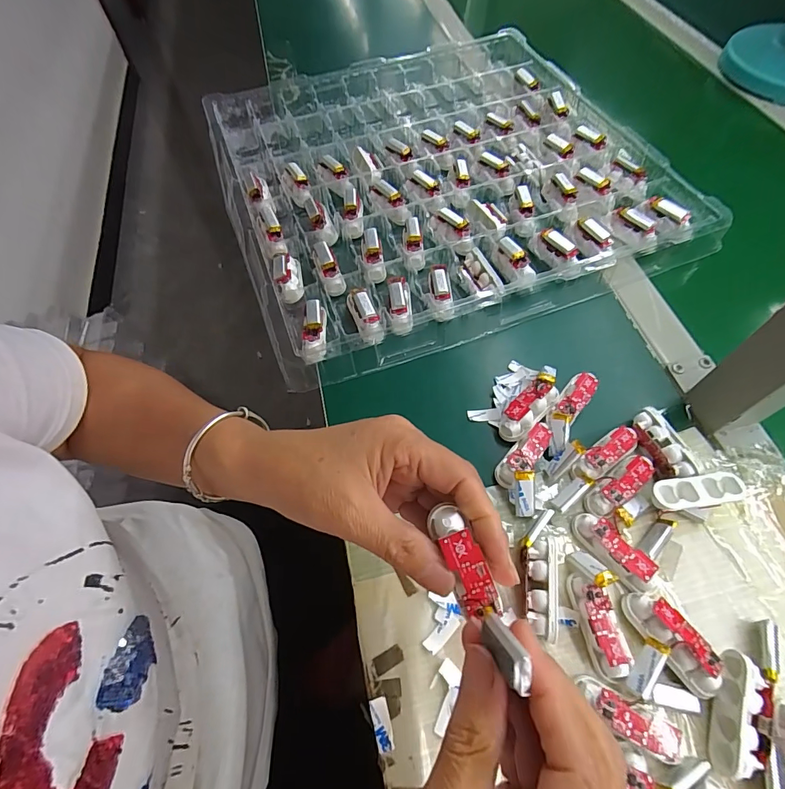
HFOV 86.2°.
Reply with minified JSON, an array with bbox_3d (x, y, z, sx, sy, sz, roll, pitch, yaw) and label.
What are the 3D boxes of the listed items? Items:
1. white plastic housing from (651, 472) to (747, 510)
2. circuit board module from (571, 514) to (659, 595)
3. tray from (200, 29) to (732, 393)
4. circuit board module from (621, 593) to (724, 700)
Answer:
[{"bbox_3d":[0.212,0.069,0.295,0.063,0.011,0.022,-8,61,-3],"label":"white plastic housing"},{"bbox_3d":[0.153,0.107,0.287,0.018,0.016,0.061,-36,66,-17],"label":"circuit board module"},{"bbox_3d":[0.044,-0.272,0.495,0.465,0.032,0.475,-18,62,-9],"label":"tray"},{"bbox_3d":[0.173,0.152,0.259,0.025,0.018,0.061,-32,65,-16],"label":"circuit board module"}]

